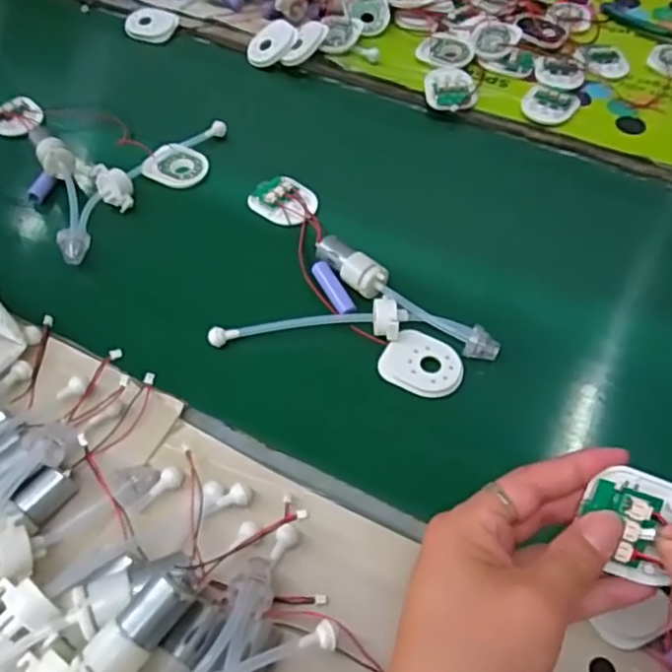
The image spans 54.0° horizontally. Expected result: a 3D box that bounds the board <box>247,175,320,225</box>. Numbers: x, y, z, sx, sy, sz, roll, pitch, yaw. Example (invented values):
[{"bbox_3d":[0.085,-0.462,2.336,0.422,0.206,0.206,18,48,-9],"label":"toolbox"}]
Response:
[{"bbox_3d":[-0.044,-0.118,0.576,0.062,0.008,0.048,25,58,17],"label":"board"}]

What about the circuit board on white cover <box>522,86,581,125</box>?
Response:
[{"bbox_3d":[0.210,-0.227,0.646,0.049,0.010,0.051,26,58,18],"label":"circuit board on white cover"}]

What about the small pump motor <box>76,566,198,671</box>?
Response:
[{"bbox_3d":[-0.096,0.142,0.316,0.025,0.022,0.066,33,60,22],"label":"small pump motor"}]

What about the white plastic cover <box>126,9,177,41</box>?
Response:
[{"bbox_3d":[-0.212,-0.355,0.754,0.060,0.008,0.055,18,56,13],"label":"white plastic cover"}]

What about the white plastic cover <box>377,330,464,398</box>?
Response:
[{"bbox_3d":[0.062,0.020,0.472,0.056,0.009,0.045,23,57,16],"label":"white plastic cover"}]

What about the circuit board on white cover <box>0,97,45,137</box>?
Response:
[{"bbox_3d":[-0.315,-0.215,0.649,0.054,0.013,0.047,-35,61,-22],"label":"circuit board on white cover"}]

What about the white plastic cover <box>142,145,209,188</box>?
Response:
[{"bbox_3d":[-0.148,-0.156,0.607,0.058,0.017,0.046,-21,55,-14],"label":"white plastic cover"}]

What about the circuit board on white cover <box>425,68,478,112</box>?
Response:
[{"bbox_3d":[0.115,-0.250,0.666,0.049,0.014,0.057,-2,54,-1],"label":"circuit board on white cover"}]

